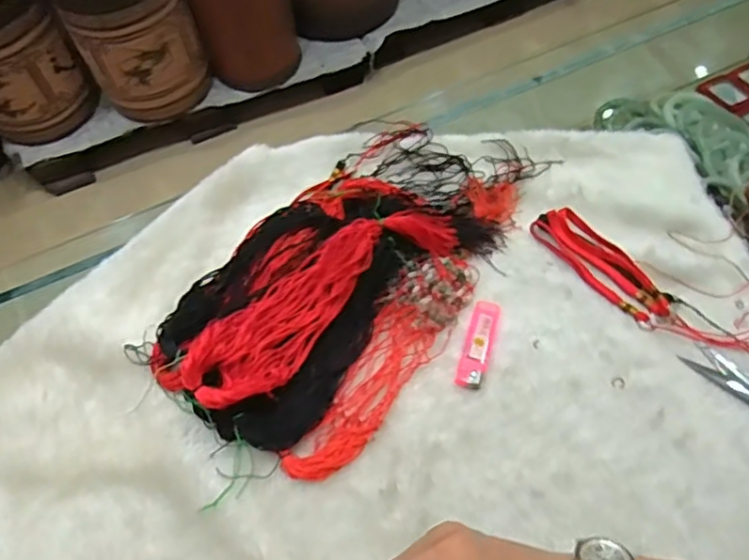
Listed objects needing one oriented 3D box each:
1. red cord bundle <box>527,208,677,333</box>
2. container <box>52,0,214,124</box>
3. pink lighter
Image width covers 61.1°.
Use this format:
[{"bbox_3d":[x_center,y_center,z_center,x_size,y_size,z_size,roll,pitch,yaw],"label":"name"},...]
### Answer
[{"bbox_3d":[0.207,-0.015,0.574,0.044,0.014,0.142,-36,66,-17],"label":"red cord bundle"},{"bbox_3d":[-0.628,-0.656,1.631,0.286,0.425,0.290,-29,63,-13],"label":"container"},{"bbox_3d":[0.089,0.054,0.542,0.023,0.007,0.081,14,63,10],"label":"pink lighter"}]

